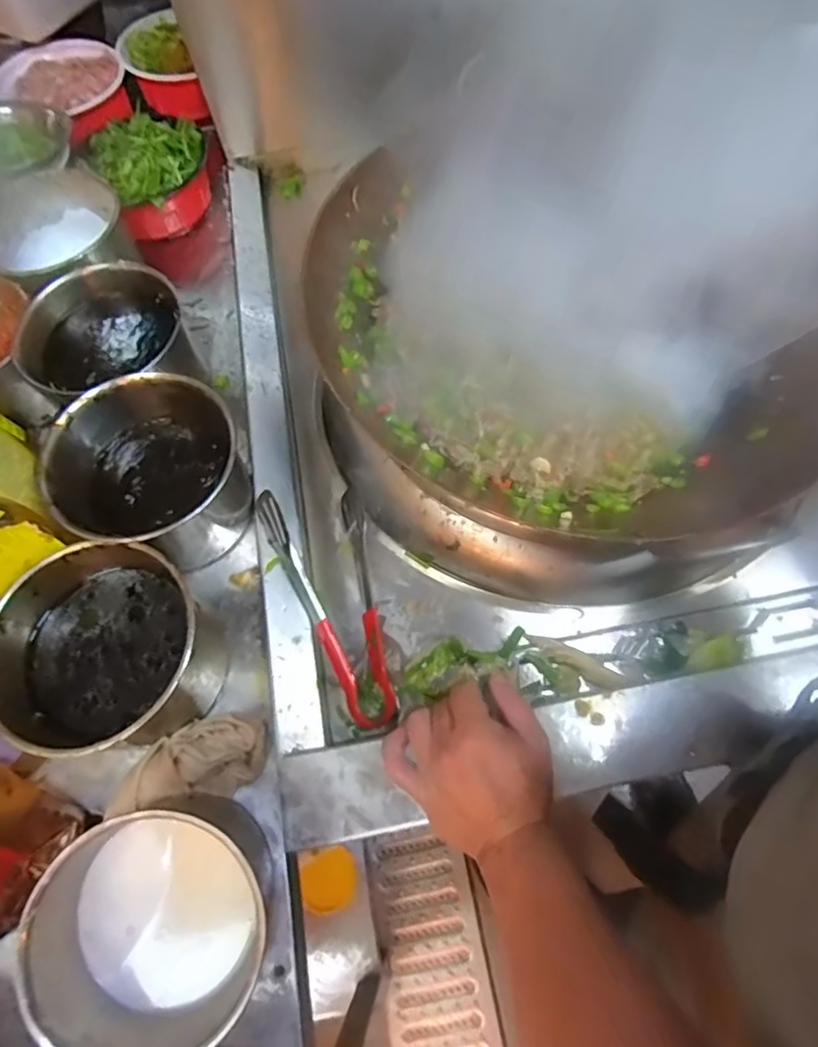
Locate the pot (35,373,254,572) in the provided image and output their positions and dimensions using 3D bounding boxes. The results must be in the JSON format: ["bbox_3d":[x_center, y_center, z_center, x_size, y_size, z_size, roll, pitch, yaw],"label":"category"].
[{"bbox_3d":[-0.227,-0.039,0.513,0.143,0.103,0.151,-1,66,2],"label":"pot"}]

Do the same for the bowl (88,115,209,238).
[{"bbox_3d":[-0.298,-0.418,0.682,0.122,0.075,0.125,-1,66,2],"label":"bowl"}]

